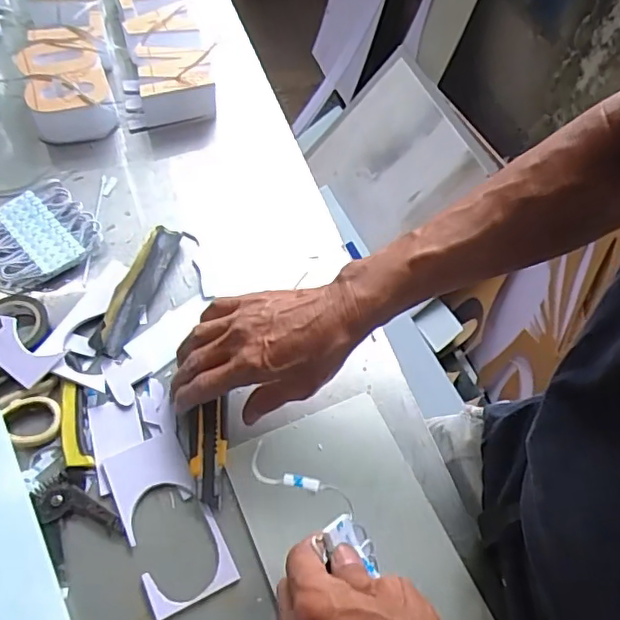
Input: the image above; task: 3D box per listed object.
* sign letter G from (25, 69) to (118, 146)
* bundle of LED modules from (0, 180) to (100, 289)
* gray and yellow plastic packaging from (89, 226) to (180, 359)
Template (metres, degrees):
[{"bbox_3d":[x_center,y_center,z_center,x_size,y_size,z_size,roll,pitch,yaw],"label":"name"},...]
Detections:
[{"bbox_3d":[-0.258,-0.221,0.629,0.085,0.046,0.058,-16,62,-13],"label":"sign letter G"},{"bbox_3d":[-0.265,-0.073,0.561,0.099,0.013,0.101,-32,66,-21],"label":"bundle of LED modules"},{"bbox_3d":[-0.158,-0.021,0.528,0.030,0.024,0.135,18,59,7],"label":"gray and yellow plastic packaging"}]

